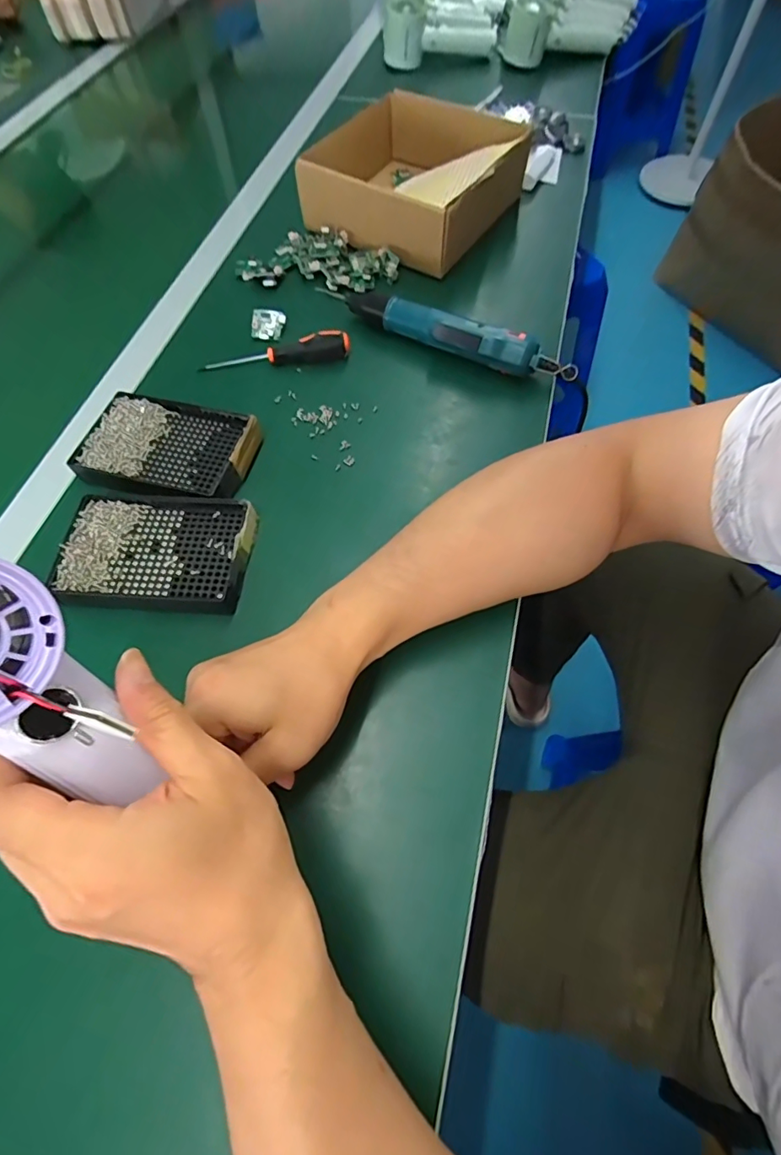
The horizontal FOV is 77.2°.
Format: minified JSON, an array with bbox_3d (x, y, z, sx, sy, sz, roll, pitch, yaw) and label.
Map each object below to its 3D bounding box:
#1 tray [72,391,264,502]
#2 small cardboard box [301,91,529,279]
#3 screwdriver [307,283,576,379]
[{"bbox_3d":[-0.192,-0.112,0.425,0.145,0.023,0.095,10,64,7],"label":"tray"},{"bbox_3d":[0.033,-0.482,0.580,0.219,0.072,0.241,26,67,14],"label":"small cardboard box"},{"bbox_3d":[0.047,-0.242,0.478,0.268,0.048,0.030,29,67,15],"label":"screwdriver"}]

